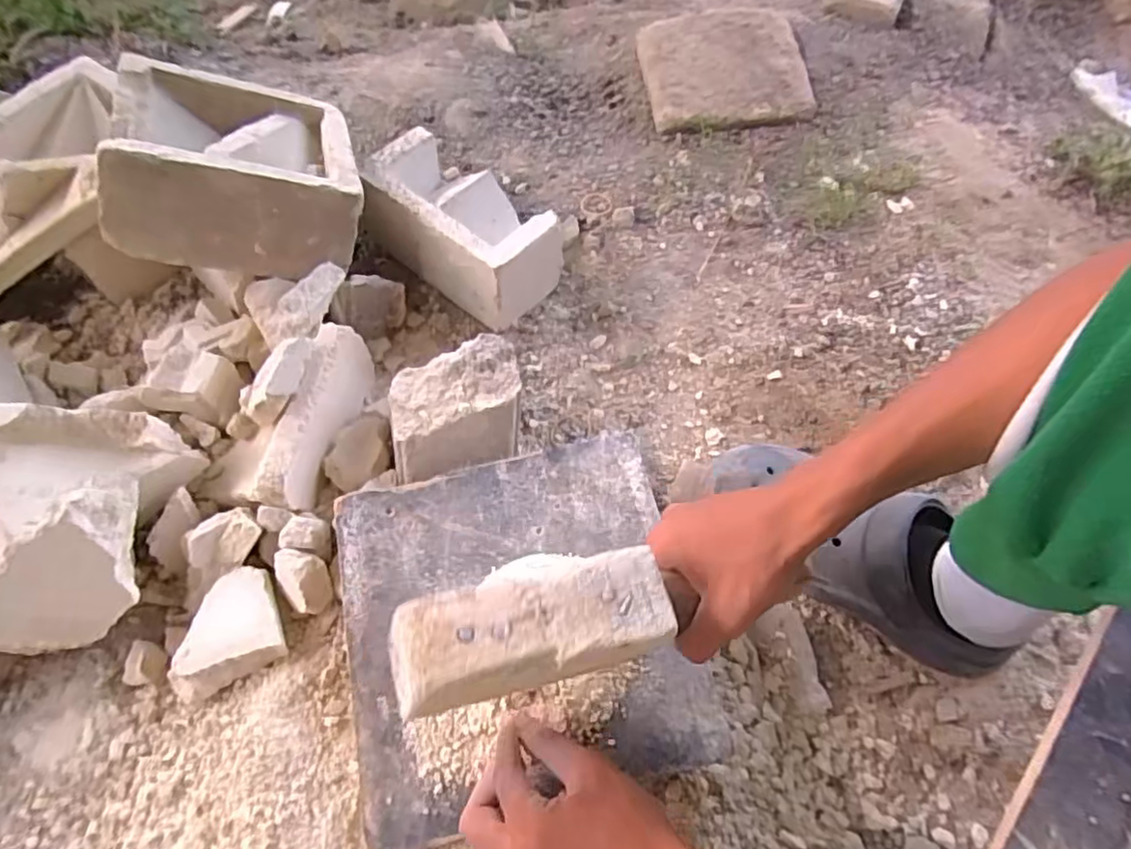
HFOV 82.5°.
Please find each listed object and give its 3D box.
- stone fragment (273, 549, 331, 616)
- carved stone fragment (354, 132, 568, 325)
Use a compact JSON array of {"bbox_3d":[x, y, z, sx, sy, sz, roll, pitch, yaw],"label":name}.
[{"bbox_3d":[-0.201,0.119,0.497,0.033,0.027,0.047,-24,65,-16],"label":"stone fragment"},{"bbox_3d":[-0.111,-0.202,0.684,0.197,0.111,0.106,38,66,16],"label":"carved stone fragment"}]

